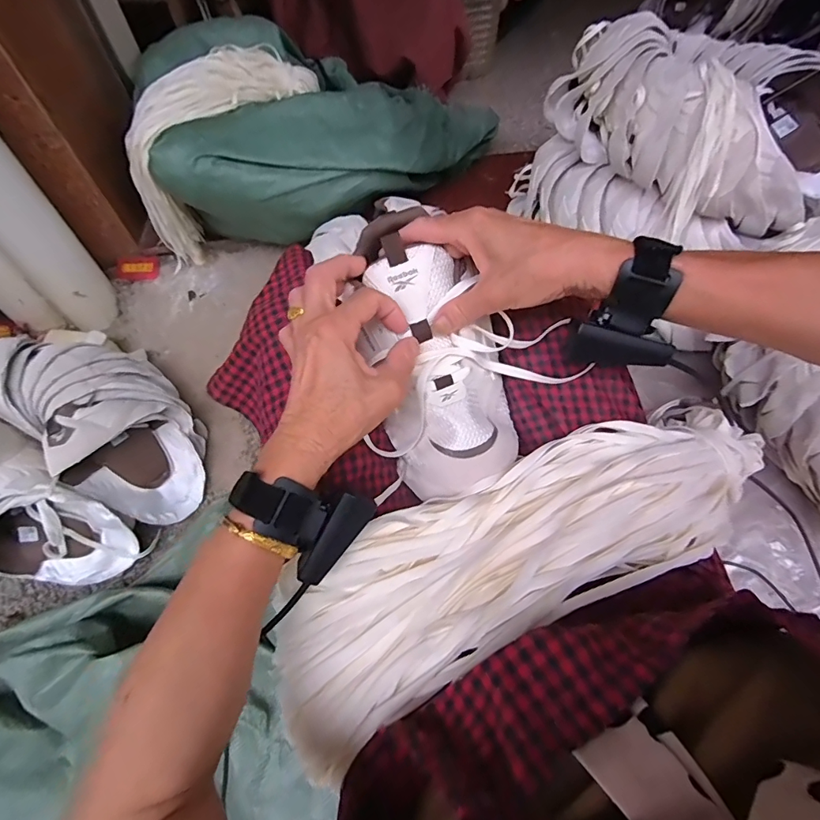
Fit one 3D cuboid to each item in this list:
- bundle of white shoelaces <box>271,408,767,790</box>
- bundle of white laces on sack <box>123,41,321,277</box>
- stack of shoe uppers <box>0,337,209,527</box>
[{"bbox_3d":[0.081,0.105,0.344,0.396,0.084,0.122,-25,62,-12],"label":"bundle of white shoelaces"},{"bbox_3d":[-0.375,-0.511,0.848,0.112,0.232,0.463,37,94,21],"label":"bundle of white laces on sack"},{"bbox_3d":[-0.517,0.014,0.776,0.332,0.215,0.211,37,67,21],"label":"stack of shoe uppers"}]

